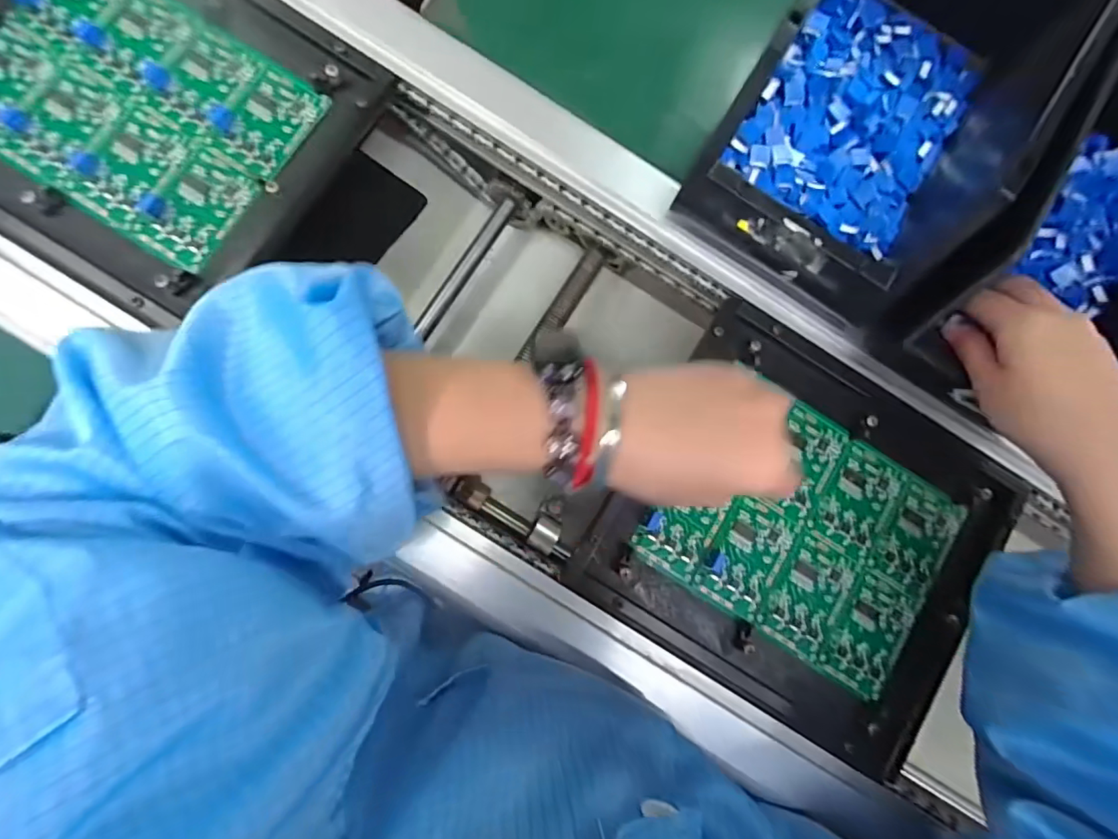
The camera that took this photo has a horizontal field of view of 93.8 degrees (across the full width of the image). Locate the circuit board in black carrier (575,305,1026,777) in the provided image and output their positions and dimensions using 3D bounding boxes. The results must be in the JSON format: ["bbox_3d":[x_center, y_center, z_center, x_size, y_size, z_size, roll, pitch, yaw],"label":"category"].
[{"bbox_3d":[0.175,0.076,0.371,0.257,0.023,0.237,32,83,0],"label":"circuit board in black carrier"}]

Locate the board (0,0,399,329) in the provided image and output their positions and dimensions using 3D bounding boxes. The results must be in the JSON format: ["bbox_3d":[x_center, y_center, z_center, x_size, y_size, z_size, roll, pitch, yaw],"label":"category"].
[{"bbox_3d":[-0.282,-0.209,0.350,0.253,0.014,0.226,31,83,0],"label":"board"}]

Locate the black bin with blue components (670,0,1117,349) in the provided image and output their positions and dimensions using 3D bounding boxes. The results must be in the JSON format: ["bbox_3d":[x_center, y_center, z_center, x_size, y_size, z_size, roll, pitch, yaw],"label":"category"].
[{"bbox_3d":[0.206,-0.200,0.328,0.156,0.132,0.242,33,83,0],"label":"black bin with blue components"}]

